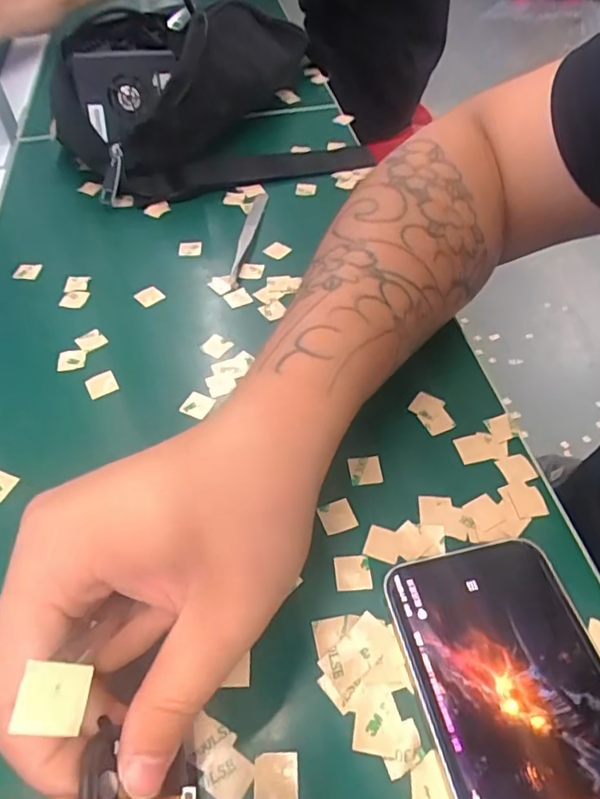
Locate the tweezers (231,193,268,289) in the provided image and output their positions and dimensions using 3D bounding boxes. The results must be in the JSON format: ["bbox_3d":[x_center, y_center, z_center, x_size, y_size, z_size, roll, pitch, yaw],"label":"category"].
[{"bbox_3d":[-0.036,-0.117,0.398,0.009,0.009,0.115,4,50,6],"label":"tweezers"}]

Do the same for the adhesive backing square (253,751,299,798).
[{"bbox_3d":[-0.008,0.129,0.191,0.015,0.004,0.015,-3,50,0],"label":"adhesive backing square"}]

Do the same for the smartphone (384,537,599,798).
[{"bbox_3d":[0.084,0.120,0.193,0.071,0.009,0.141,-11,50,-7],"label":"smartphone"}]

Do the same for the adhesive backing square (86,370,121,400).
[{"bbox_3d":[-0.111,-0.009,0.313,0.016,0.004,0.017,-26,54,-19],"label":"adhesive backing square"}]

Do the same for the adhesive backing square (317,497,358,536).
[{"bbox_3d":[0.017,0.054,0.256,0.016,0.004,0.015,-16,55,-16],"label":"adhesive backing square"}]

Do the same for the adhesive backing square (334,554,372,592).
[{"bbox_3d":[0.023,0.074,0.240,0.015,0.004,0.015,-7,51,1],"label":"adhesive backing square"}]

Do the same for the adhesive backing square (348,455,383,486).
[{"bbox_3d":[0.032,0.035,0.273,0.016,0.004,0.015,-6,58,-8],"label":"adhesive backing square"}]

